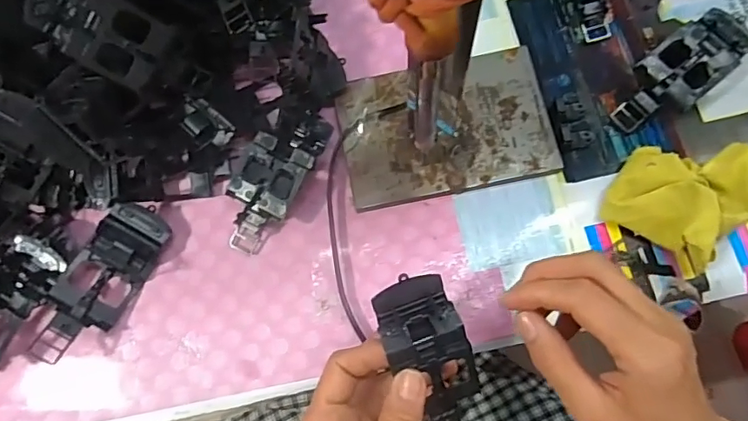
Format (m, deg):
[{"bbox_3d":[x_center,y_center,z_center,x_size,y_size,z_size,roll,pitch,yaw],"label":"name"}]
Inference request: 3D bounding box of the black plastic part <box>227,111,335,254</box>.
[{"bbox_3d":[-0.070,-0.022,0.367,0.044,0.029,0.105,25,79,7],"label":"black plastic part"}]

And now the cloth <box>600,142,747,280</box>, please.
[{"bbox_3d":[0.212,-0.016,0.347,0.080,0.044,0.097,37,81,9],"label":"cloth"}]

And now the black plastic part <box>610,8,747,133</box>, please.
[{"bbox_3d":[0.219,-0.100,0.373,0.107,0.031,0.046,-38,79,-7],"label":"black plastic part"}]

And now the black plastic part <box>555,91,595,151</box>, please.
[{"bbox_3d":[0.145,-0.066,0.379,0.025,0.009,0.043,-13,77,-1],"label":"black plastic part"}]

